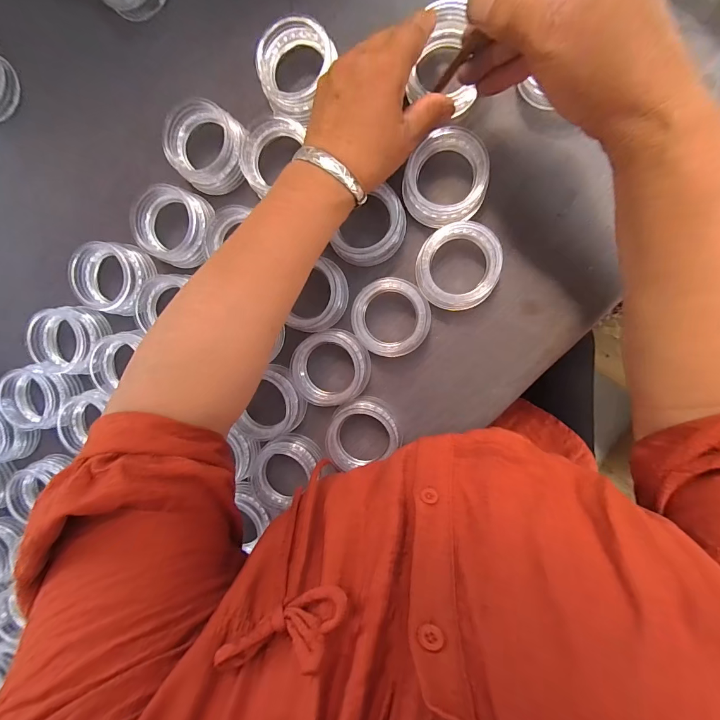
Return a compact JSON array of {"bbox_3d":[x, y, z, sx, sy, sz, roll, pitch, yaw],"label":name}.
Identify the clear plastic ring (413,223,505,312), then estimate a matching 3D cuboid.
[{"bbox_3d":[0.081,-0.076,0.293,0.067,0.021,0.068,1,96,8],"label":"clear plastic ring"}]

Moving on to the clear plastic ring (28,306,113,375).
[{"bbox_3d":[-0.279,-0.019,0.343,0.056,0.032,0.063,7,96,8],"label":"clear plastic ring"}]

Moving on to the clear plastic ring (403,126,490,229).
[{"bbox_3d":[0.070,-0.142,0.283,0.062,0.029,0.071,34,99,4],"label":"clear plastic ring"}]

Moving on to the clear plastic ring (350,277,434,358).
[{"bbox_3d":[0.027,-0.036,0.302,0.061,0.027,0.066,1,96,8],"label":"clear plastic ring"}]

